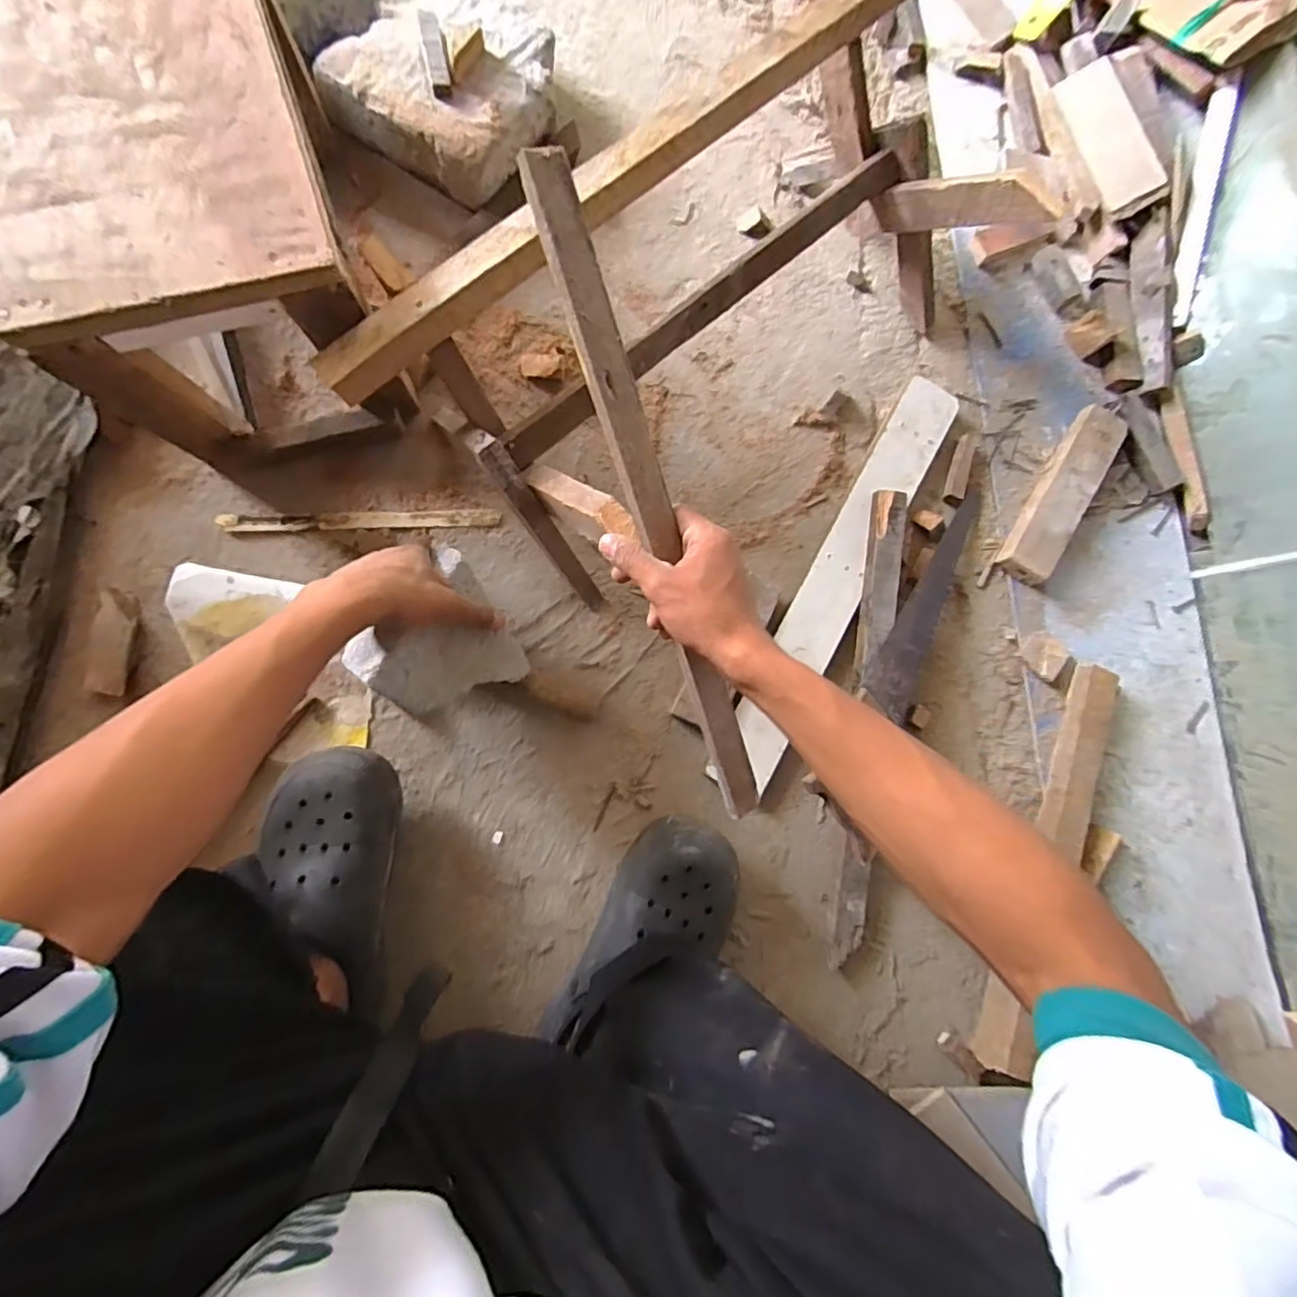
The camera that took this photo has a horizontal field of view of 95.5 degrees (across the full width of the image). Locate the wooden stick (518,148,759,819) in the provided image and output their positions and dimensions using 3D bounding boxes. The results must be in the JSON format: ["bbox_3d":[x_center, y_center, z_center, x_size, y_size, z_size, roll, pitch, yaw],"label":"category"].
[{"bbox_3d":[0.008,-0.079,0.417,0.035,0.014,0.463,-22,108,-8],"label":"wooden stick"}]

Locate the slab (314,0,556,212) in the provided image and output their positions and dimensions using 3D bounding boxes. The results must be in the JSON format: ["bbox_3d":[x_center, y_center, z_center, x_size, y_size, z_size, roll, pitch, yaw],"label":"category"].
[{"bbox_3d":[-0.210,-0.603,0.632,0.202,0.072,0.202,25,81,-2],"label":"slab"}]

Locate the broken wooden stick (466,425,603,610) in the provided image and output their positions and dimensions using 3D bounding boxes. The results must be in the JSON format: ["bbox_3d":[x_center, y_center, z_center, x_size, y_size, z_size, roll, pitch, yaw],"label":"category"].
[{"bbox_3d":[-0.099,-0.112,0.558,0.024,0.208,0.026,-43,45,-9],"label":"broken wooden stick"}]

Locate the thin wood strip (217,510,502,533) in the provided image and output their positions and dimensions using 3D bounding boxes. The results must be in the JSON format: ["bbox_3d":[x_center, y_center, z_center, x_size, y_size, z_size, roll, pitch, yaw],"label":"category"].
[{"bbox_3d":[-0.295,-0.133,0.610,0.271,0.008,0.019,-3,83,-6],"label":"thin wood strip"}]

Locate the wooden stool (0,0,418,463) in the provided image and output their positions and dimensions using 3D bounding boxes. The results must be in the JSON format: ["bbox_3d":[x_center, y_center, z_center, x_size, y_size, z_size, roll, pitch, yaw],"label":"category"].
[{"bbox_3d":[-0.383,-0.370,0.514,0.223,0.217,0.328,-17,86,-8],"label":"wooden stool"}]

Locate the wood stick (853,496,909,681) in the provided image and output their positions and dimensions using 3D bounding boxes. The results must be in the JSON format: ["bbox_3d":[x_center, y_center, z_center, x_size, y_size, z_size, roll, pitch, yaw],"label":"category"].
[{"bbox_3d":[0.250,-0.071,0.630,0.034,0.028,0.216,8,82,-5],"label":"wood stick"}]

